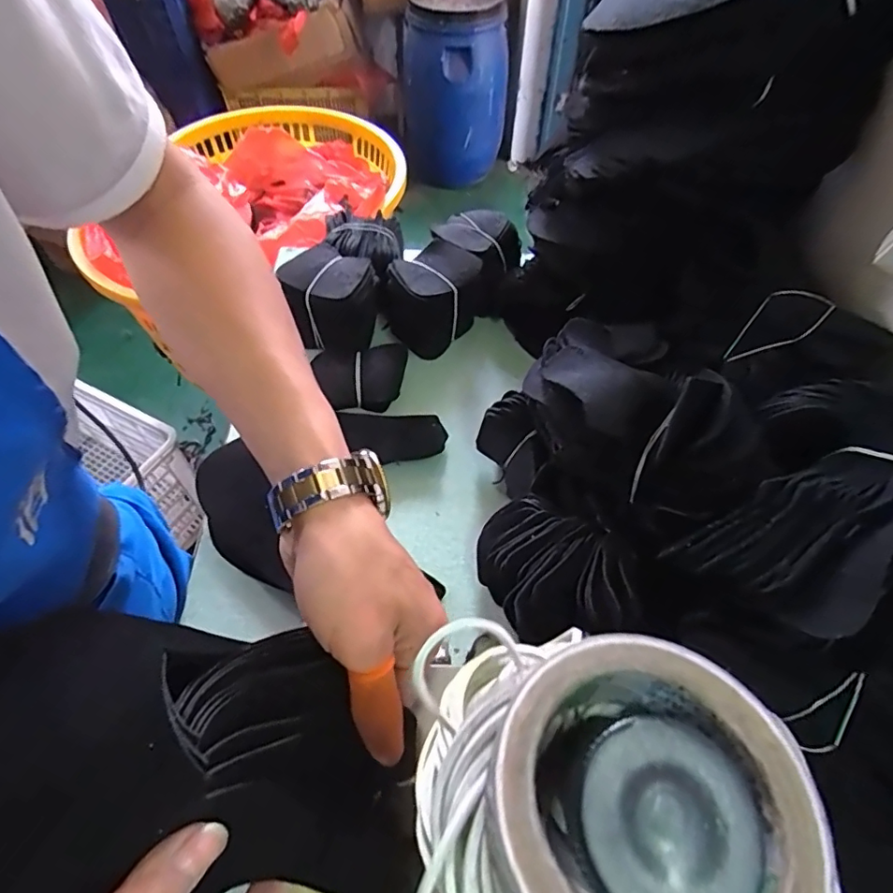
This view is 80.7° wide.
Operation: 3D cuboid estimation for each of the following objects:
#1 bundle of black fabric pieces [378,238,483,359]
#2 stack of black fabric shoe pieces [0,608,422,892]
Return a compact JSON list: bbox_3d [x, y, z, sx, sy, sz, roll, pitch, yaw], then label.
[{"bbox_3d":[-0.017,-0.167,0.601,0.080,0.091,0.103,38,63,23],"label":"bundle of black fabric pieces"},{"bbox_3d":[-0.130,0.132,0.220,0.233,0.037,0.112,6,54,-12],"label":"stack of black fabric shoe pieces"}]

